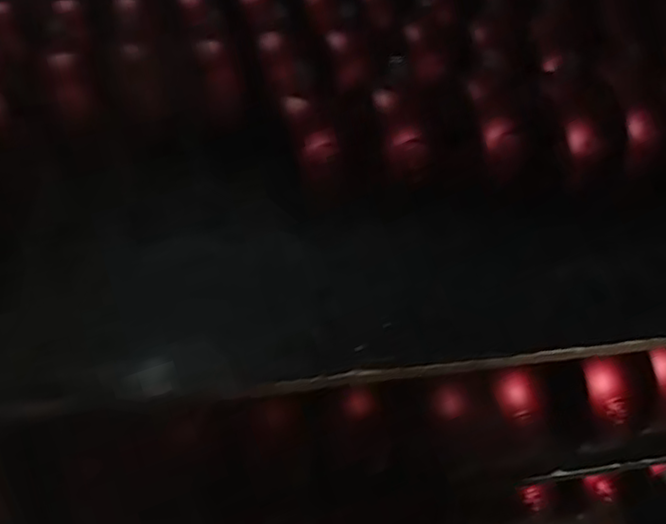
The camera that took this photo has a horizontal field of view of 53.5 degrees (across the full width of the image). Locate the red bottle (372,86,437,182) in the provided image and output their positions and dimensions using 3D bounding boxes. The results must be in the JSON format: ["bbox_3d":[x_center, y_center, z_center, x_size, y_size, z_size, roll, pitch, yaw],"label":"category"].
[{"bbox_3d":[0.066,-0.122,0.619,0.035,0.029,0.096,-18,75,-19],"label":"red bottle"}]

